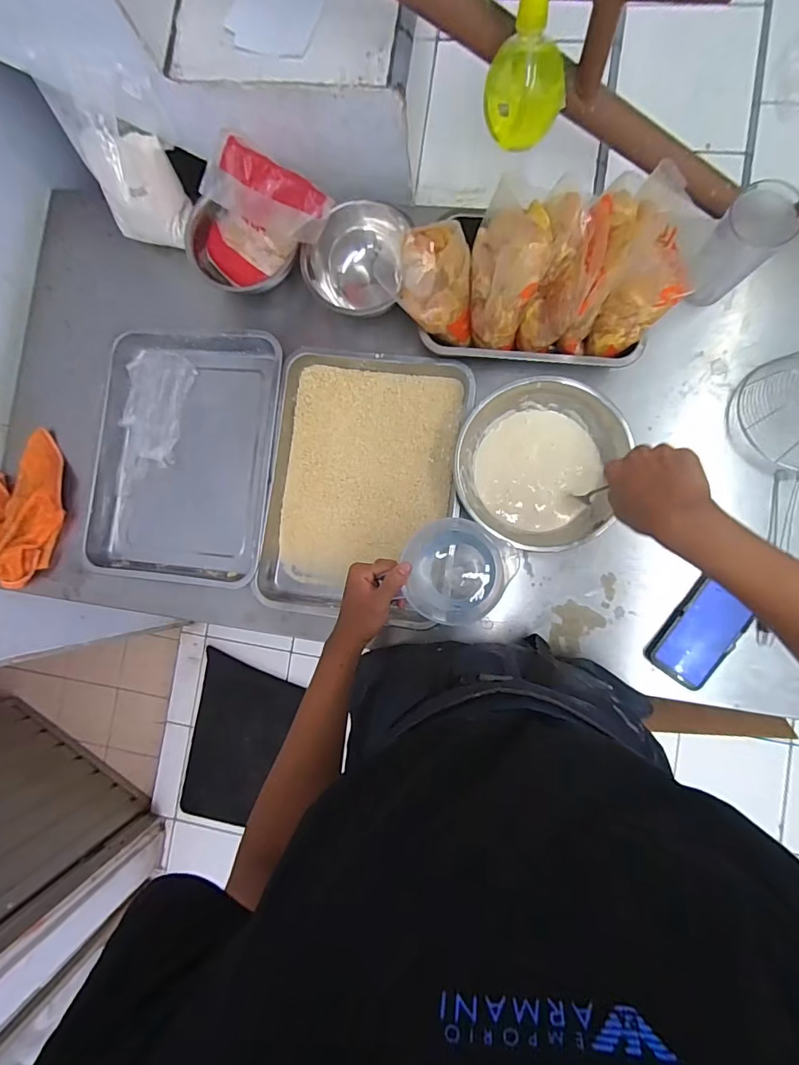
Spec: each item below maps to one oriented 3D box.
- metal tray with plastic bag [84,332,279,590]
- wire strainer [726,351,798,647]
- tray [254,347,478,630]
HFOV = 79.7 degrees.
[{"bbox_3d":[-0.330,-0.122,0.764,0.288,0.074,0.373,6,88,7],"label":"metal tray with plastic bag"},{"bbox_3d":[0.551,-0.045,0.635,0.154,0.065,0.386,-2,87,7],"label":"wire strainer"},{"bbox_3d":[-0.053,-0.071,0.715,0.276,0.051,0.385,7,88,7],"label":"tray"}]

